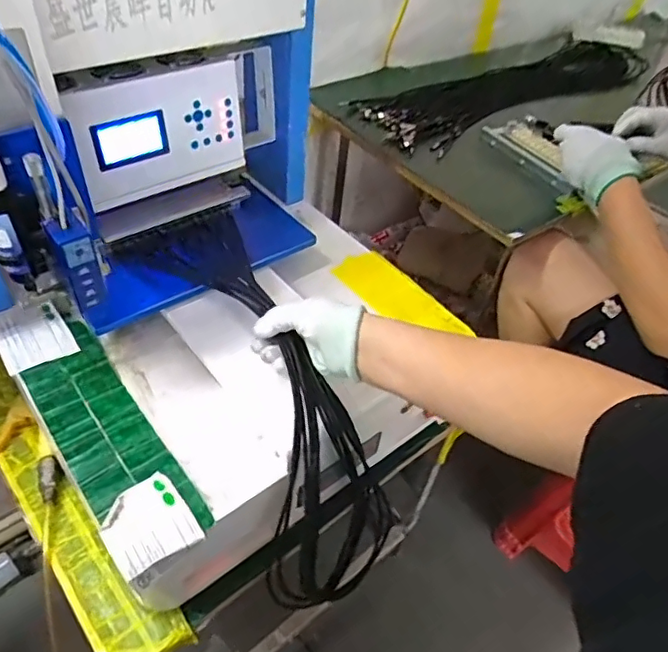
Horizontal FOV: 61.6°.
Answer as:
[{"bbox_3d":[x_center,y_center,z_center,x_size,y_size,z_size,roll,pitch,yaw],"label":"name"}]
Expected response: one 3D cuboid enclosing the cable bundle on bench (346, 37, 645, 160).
[{"bbox_3d":[0.381,-0.480,1.109,0.785,0.051,0.181,-25,53,-28],"label":"cable bundle on bench"}]

